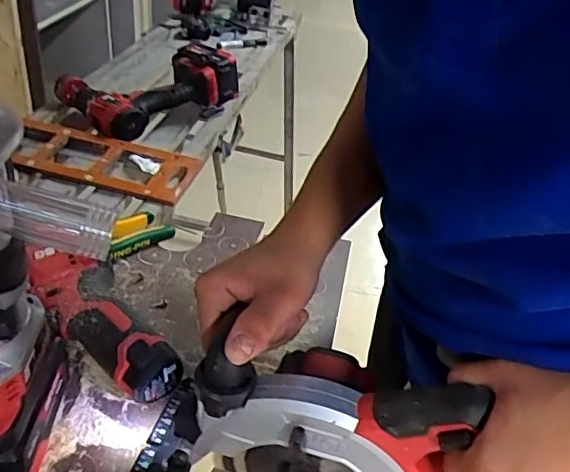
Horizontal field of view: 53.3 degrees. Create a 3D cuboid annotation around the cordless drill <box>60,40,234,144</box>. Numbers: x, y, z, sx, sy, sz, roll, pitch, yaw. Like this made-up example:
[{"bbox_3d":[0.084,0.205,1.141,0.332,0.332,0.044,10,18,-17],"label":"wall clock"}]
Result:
[{"bbox_3d":[-0.229,-0.263,0.991,0.265,0.103,0.196,-22,44,-35],"label":"cordless drill"}]

